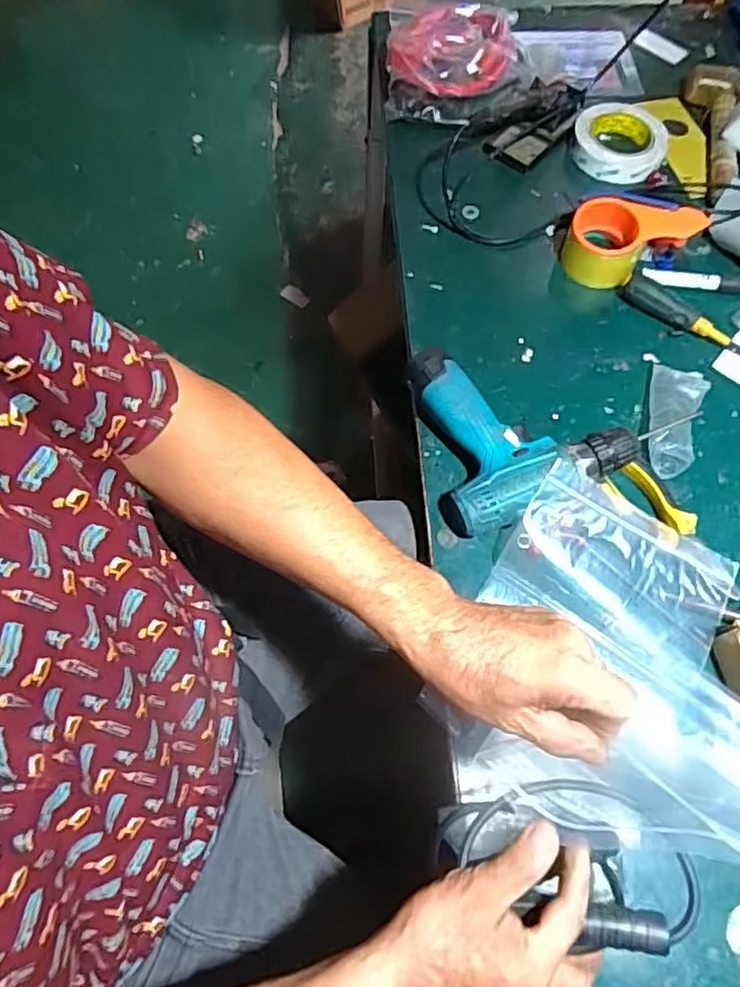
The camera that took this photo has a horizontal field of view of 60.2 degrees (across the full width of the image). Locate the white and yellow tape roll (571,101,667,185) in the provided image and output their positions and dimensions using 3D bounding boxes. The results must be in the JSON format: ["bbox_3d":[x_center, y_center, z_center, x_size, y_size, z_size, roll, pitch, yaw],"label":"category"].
[{"bbox_3d":[0.330,-0.466,0.844,0.116,0.033,0.132,17,66,6],"label":"white and yellow tape roll"}]

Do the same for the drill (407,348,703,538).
[{"bbox_3d":[0.170,-0.073,0.643,0.233,0.058,0.190,-14,67,-7],"label":"drill"}]

